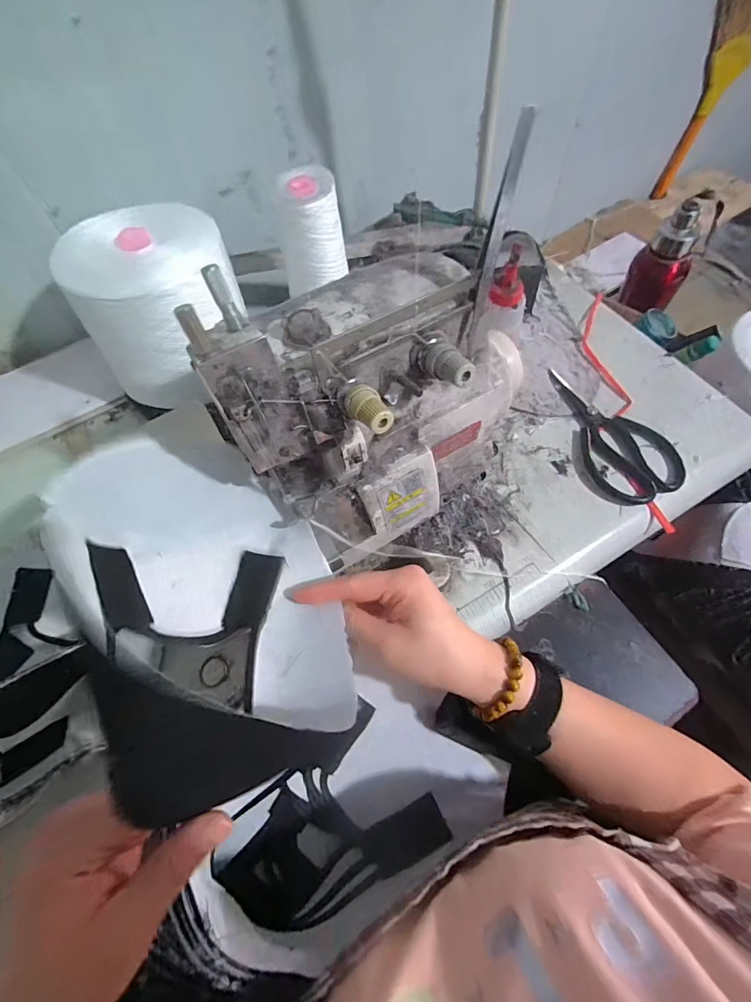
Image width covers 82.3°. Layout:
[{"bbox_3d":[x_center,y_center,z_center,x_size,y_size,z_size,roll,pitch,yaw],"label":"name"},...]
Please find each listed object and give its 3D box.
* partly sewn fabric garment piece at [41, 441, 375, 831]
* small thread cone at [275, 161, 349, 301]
[{"bbox_3d":[-0.108,0.052,0.280,0.134,0.083,0.241,-23,64,-8],"label":"partly sewn fabric garment piece"},{"bbox_3d":[-0.072,-0.304,0.484,0.071,0.109,0.070,-9,63,0],"label":"small thread cone"}]

